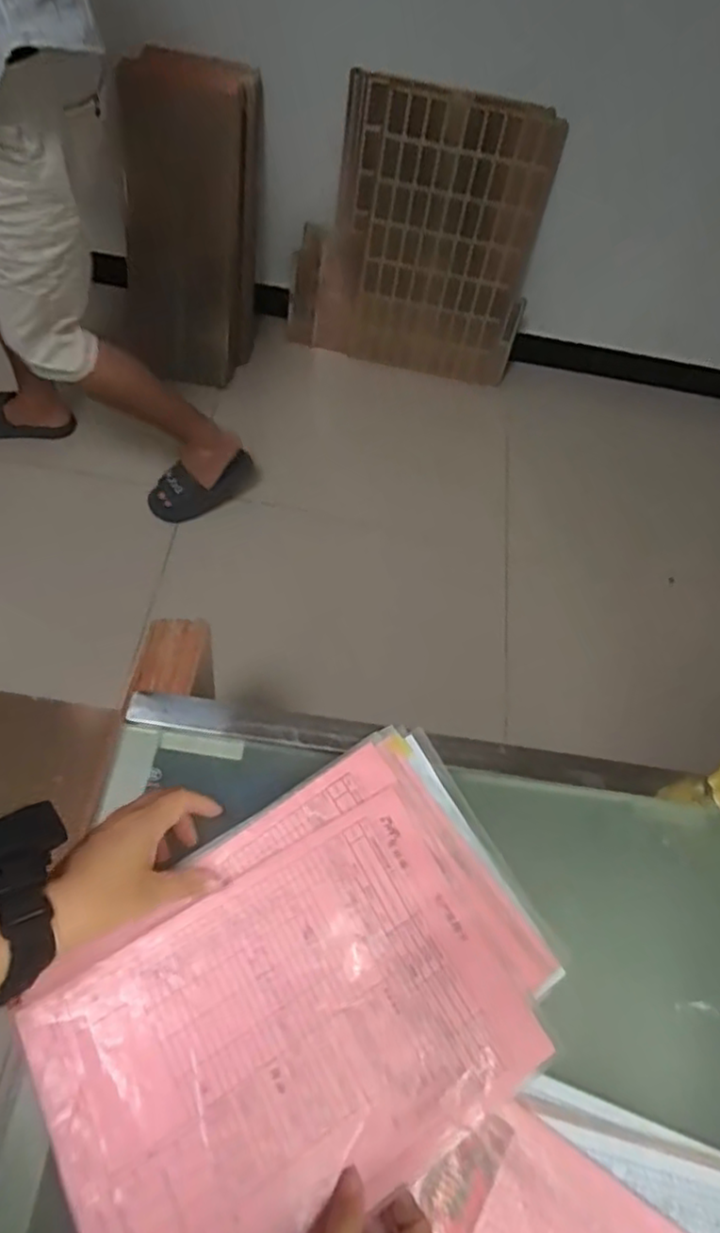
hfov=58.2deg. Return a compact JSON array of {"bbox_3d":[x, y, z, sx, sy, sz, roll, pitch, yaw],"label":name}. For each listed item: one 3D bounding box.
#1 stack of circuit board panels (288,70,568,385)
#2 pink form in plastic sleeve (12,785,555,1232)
[{"bbox_3d":[0.166,-0.984,1.715,0.625,0.654,0.136,10,48,-6],"label":"stack of circuit board panels"},{"bbox_3d":[-0.046,0.282,0.438,0.299,0.011,0.209,-25,65,-20],"label":"pink form in plastic sleeve"}]

